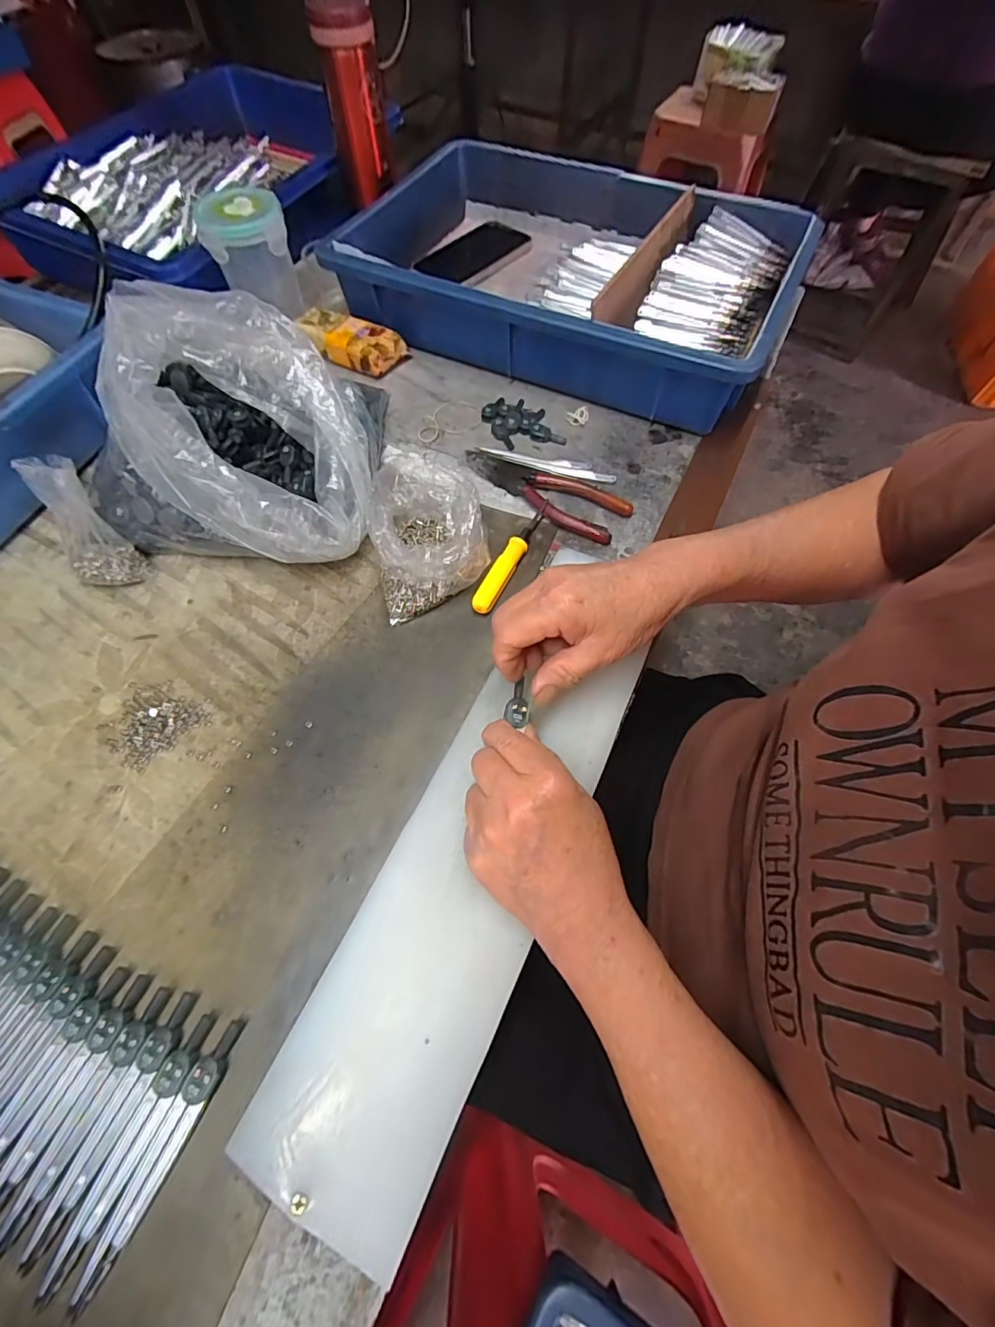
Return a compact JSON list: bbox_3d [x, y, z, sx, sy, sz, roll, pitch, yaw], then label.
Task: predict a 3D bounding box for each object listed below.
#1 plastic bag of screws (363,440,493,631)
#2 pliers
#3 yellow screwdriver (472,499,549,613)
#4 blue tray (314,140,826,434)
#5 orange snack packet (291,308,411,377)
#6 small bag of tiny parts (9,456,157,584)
[{"bbox_3d":[-0.054,-0.102,0.374,0.083,0.046,0.116,-15,64,-8],"label":"plastic bag of screws"},{"bbox_3d":[0.038,-0.152,0.424,0.151,0.012,0.044,32,67,14],"label":"pliers"},{"bbox_3d":[0.014,-0.086,0.387,0.015,0.015,0.116,26,66,12],"label":"yellow screwdriver"},{"bbox_3d":[0.071,-0.407,0.511,0.412,0.087,0.282,25,65,12],"label":"blue tray"},{"bbox_3d":[-0.150,-0.333,0.508,0.104,0.030,0.048,23,65,11],"label":"orange snack packet"},{"bbox_3d":[-0.305,-0.100,0.359,0.046,0.094,0.032,-24,44,-14],"label":"small bag of tiny parts"}]

